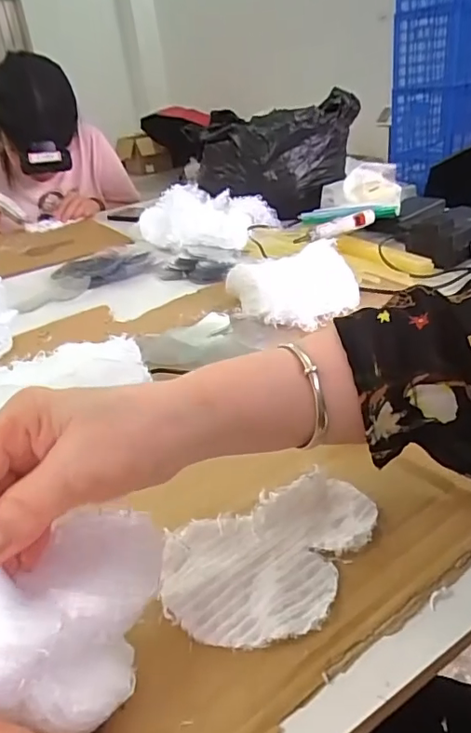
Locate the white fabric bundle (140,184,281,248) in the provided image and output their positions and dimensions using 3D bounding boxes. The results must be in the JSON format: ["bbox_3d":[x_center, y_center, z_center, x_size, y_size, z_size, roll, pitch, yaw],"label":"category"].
[{"bbox_3d":[-0.058,-0.266,0.940,0.206,0.075,0.167,11,34,30],"label":"white fabric bundle"}]

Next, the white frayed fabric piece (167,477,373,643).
[{"bbox_3d":[0.027,0.116,0.317,0.137,0.021,0.090,-15,31,-13],"label":"white frayed fabric piece"}]

